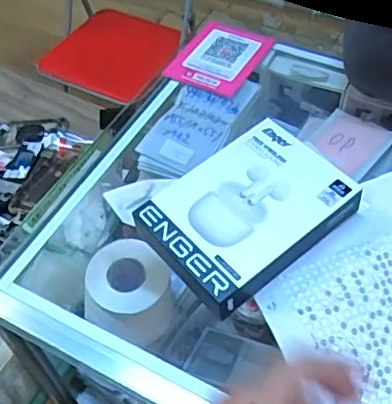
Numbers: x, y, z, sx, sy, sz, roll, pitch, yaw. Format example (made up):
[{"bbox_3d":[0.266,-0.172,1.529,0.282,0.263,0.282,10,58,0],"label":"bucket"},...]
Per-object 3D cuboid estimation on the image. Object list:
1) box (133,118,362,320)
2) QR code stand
[{"bbox_3d":[0.043,0.009,0.483,0.161,0.040,0.115,-35,57,-21],"label":"box"},{"bbox_3d":[0.031,-0.183,0.709,0.095,0.010,0.123,22,56,20],"label":"QR code stand"}]

